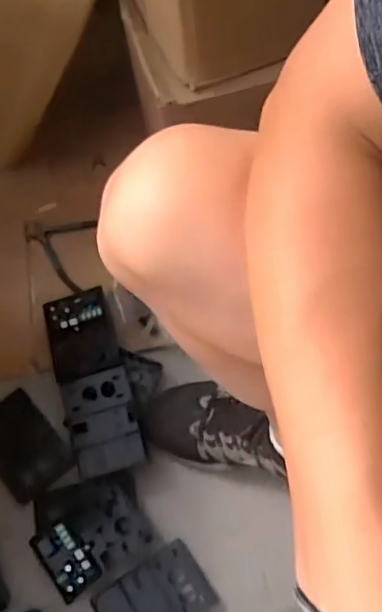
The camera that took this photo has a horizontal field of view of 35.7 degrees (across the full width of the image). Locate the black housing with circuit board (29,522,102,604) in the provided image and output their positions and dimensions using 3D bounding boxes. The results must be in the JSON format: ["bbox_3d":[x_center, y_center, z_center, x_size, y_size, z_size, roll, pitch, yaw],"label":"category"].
[{"bbox_3d":[-0.145,0.294,0.693,0.052,0.017,0.081,-35,70,-11],"label":"black housing with circuit board"}]

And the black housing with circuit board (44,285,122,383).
[{"bbox_3d":[-0.152,0.039,0.821,0.088,0.032,0.125,-16,68,-4],"label":"black housing with circuit board"}]

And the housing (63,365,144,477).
[{"bbox_3d":[-0.112,0.148,0.758,0.085,0.052,0.126,-16,68,-4],"label":"housing"}]

